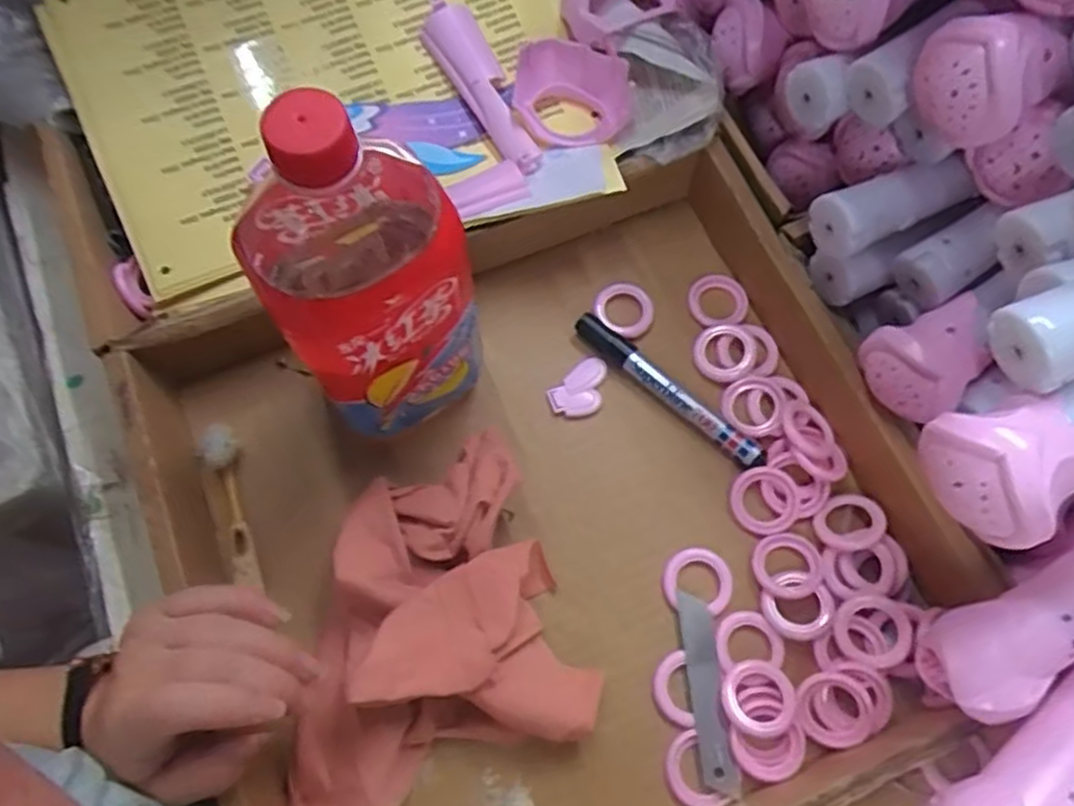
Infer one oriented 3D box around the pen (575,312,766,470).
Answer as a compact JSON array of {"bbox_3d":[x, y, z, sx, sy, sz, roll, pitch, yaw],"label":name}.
[{"bbox_3d":[0.077,-0.007,0.445,0.134,0.016,0.014,41,75,14],"label":"pen"}]

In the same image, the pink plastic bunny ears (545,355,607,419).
[{"bbox_3d":[0.028,-0.007,0.452,0.041,0.007,0.028,-41,74,-13],"label":"pink plastic bunny ears"}]

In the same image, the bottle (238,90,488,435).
[{"bbox_3d":[-0.080,-0.054,0.351,0.088,0.221,0.077,-28,72,-9],"label":"bottle"}]

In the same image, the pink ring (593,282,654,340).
[{"bbox_3d":[0.055,-0.058,0.470,0.036,0.009,0.036,0,70,1],"label":"pink ring"}]

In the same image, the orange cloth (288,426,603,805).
[{"bbox_3d":[-0.058,0.114,0.376,0.157,0.059,0.161,-27,72,-9],"label":"orange cloth"}]

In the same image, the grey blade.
[{"bbox_3d":[0.088,0.150,0.391,0.017,0.004,0.096,-5,70,-1],"label":"grey blade"}]

